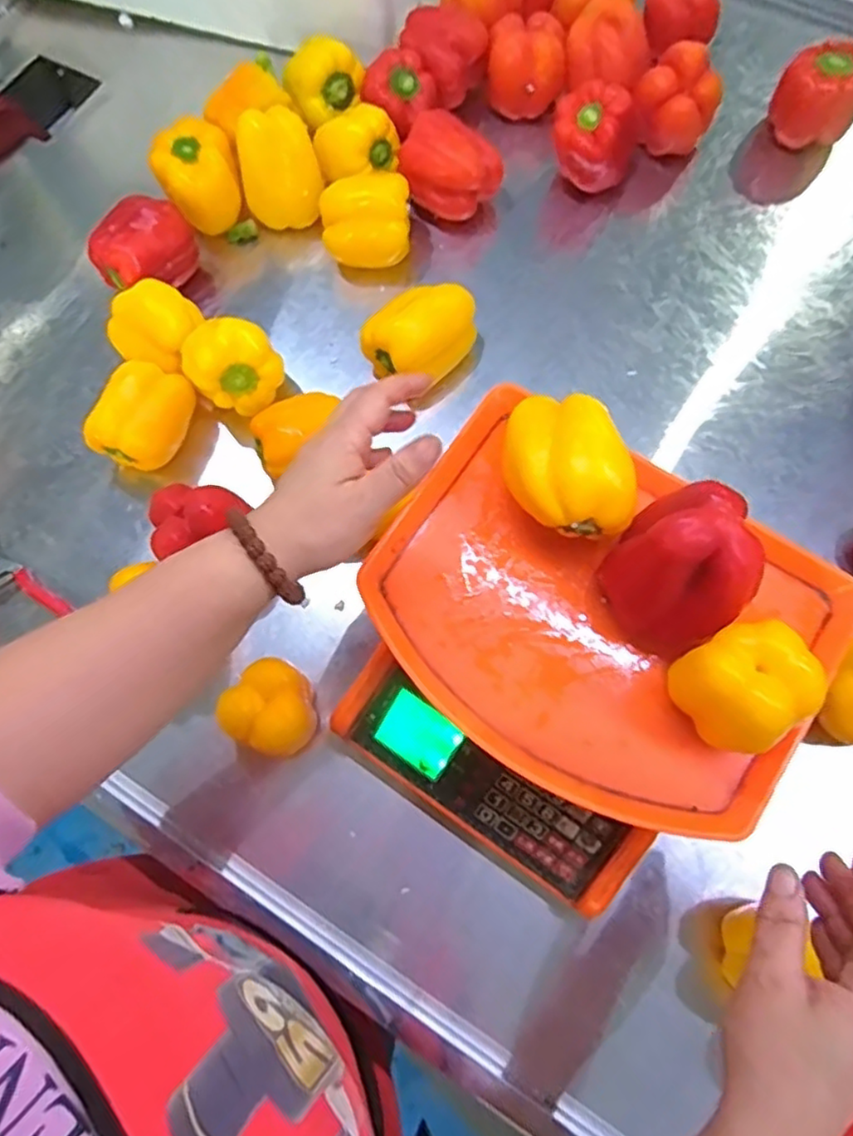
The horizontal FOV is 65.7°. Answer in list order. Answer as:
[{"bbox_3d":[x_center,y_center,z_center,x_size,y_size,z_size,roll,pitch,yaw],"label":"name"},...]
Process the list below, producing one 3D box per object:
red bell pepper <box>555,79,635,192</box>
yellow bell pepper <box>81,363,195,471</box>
[{"bbox_3d":[0.160,-0.412,0.646,0.074,0.088,0.069,38,79,12],"label":"red bell pepper"},{"bbox_3d":[-0.241,-0.130,0.577,0.059,0.067,0.092,23,76,9],"label":"yellow bell pepper"}]

